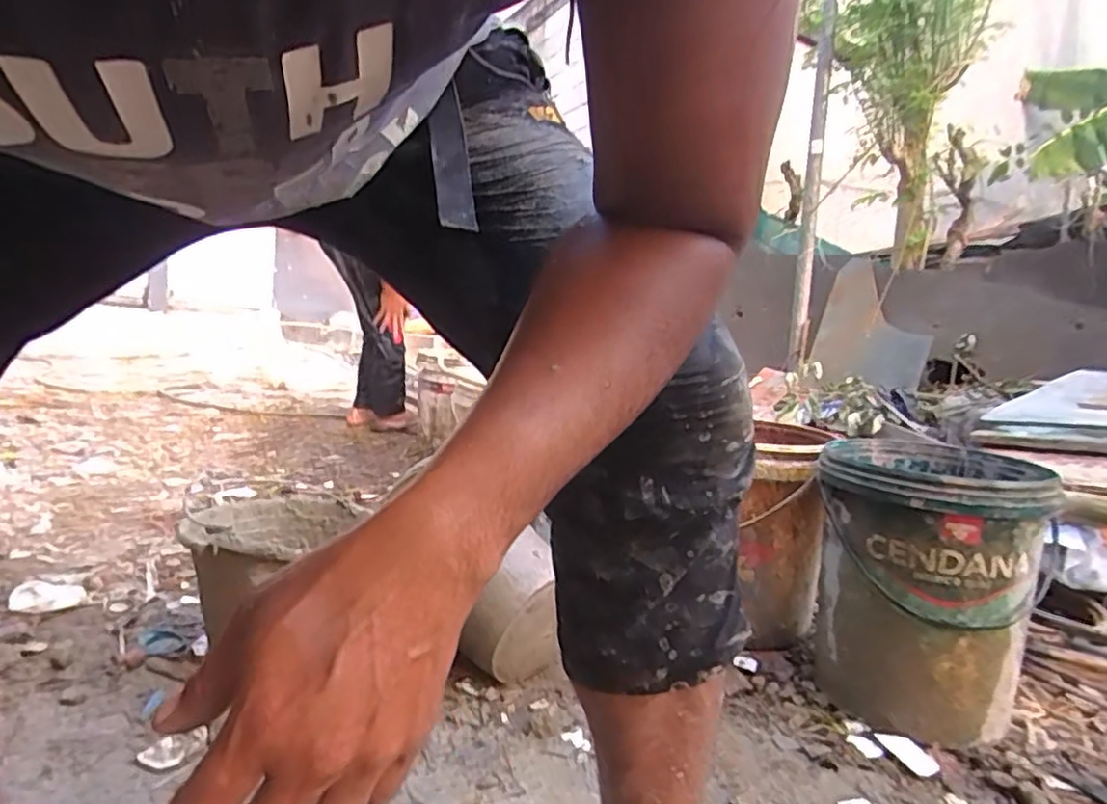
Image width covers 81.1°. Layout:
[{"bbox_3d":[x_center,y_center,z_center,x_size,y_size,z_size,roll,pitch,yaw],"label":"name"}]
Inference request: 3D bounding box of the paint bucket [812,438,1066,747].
[{"bbox_3d":[0.545,0.275,0.979,0.291,0.384,0.284,8,6,34],"label":"paint bucket"}]

